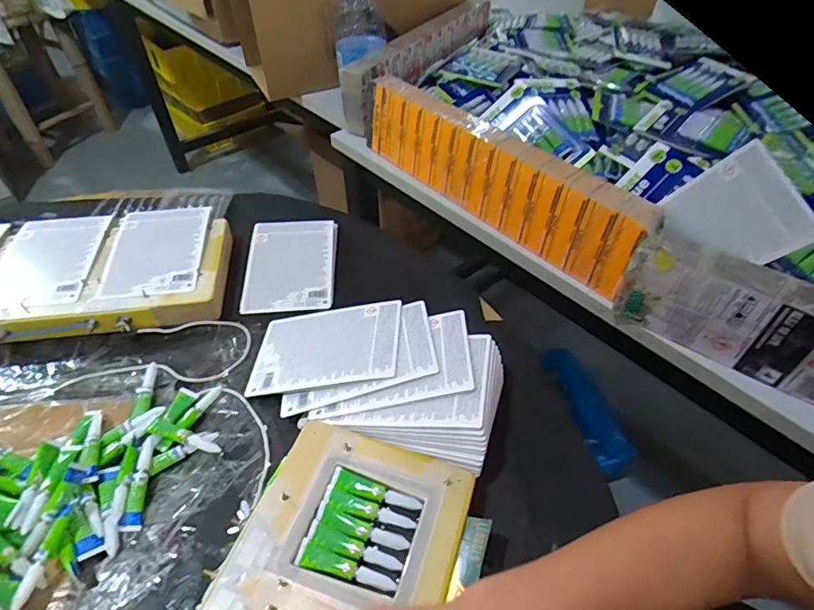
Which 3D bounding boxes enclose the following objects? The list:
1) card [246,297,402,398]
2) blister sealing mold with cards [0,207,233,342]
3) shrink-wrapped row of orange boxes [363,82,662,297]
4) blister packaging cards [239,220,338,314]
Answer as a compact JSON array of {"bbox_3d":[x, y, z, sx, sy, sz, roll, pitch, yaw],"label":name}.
[{"bbox_3d":[-0.090,0.046,0.548,0.166,0.005,0.111,-9,43,12],"label":"card"},{"bbox_3d":[-0.448,-0.041,0.626,0.414,0.048,0.195,-5,47,-5],"label":"blister sealing mold with cards"},{"bbox_3d":[0.120,-0.197,0.724,0.068,0.116,0.514,-30,53,-25],"label":"shrink-wrapped row of orange boxes"},{"bbox_3d":[-0.159,-0.058,0.673,0.119,0.008,0.163,-3,53,-2],"label":"blister packaging cards"}]

